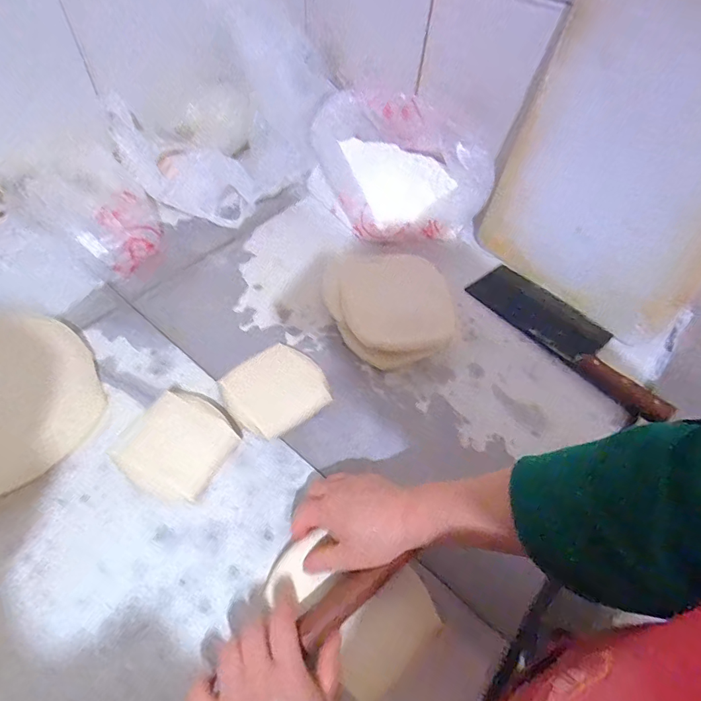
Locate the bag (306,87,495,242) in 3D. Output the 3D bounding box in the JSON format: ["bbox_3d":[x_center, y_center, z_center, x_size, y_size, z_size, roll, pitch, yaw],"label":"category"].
[{"bbox_3d":[0.064,-0.307,0.704,0.193,0.115,0.297,-32,61,-24],"label":"bag"}]

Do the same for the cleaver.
[{"bbox_3d":[0.304,-0.027,0.592,0.091,0.030,0.293,-33,62,-25],"label":"cleaver"}]

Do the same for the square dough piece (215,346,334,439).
[{"bbox_3d":[-0.087,0.048,0.500,0.112,0.039,0.099,-31,61,-24],"label":"square dough piece"}]

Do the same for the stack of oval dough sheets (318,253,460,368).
[{"bbox_3d":[0.057,-0.071,0.597,0.172,0.043,0.177,-28,60,-22],"label":"stack of oval dough sheets"}]

